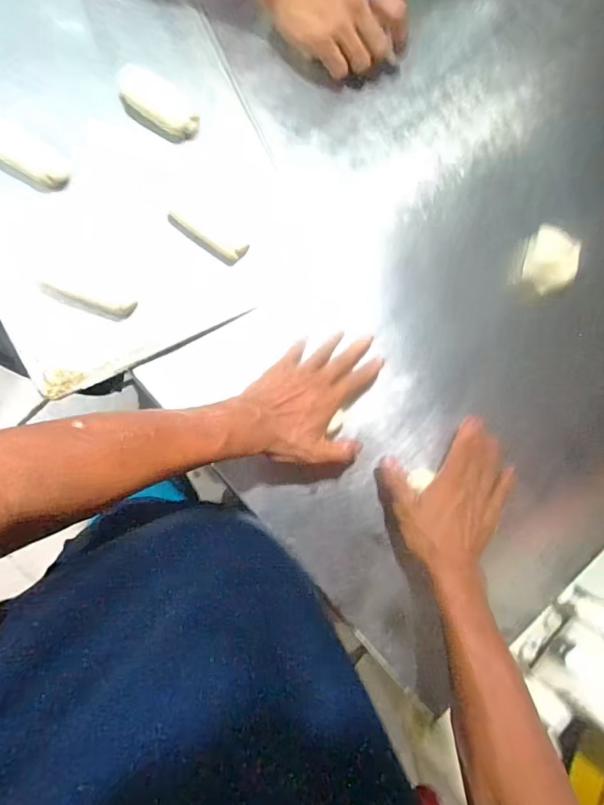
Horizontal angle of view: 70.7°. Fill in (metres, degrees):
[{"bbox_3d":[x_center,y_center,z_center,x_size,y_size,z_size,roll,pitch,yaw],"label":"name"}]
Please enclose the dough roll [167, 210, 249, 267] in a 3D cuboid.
[{"bbox_3d":[-0.106,-0.182,0.467,0.091,0.019,0.032,27,85,-6],"label":"dough roll"}]

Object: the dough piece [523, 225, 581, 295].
[{"bbox_3d":[0.302,-0.169,0.514,0.052,0.045,0.072,9,87,-7],"label":"dough piece"}]

